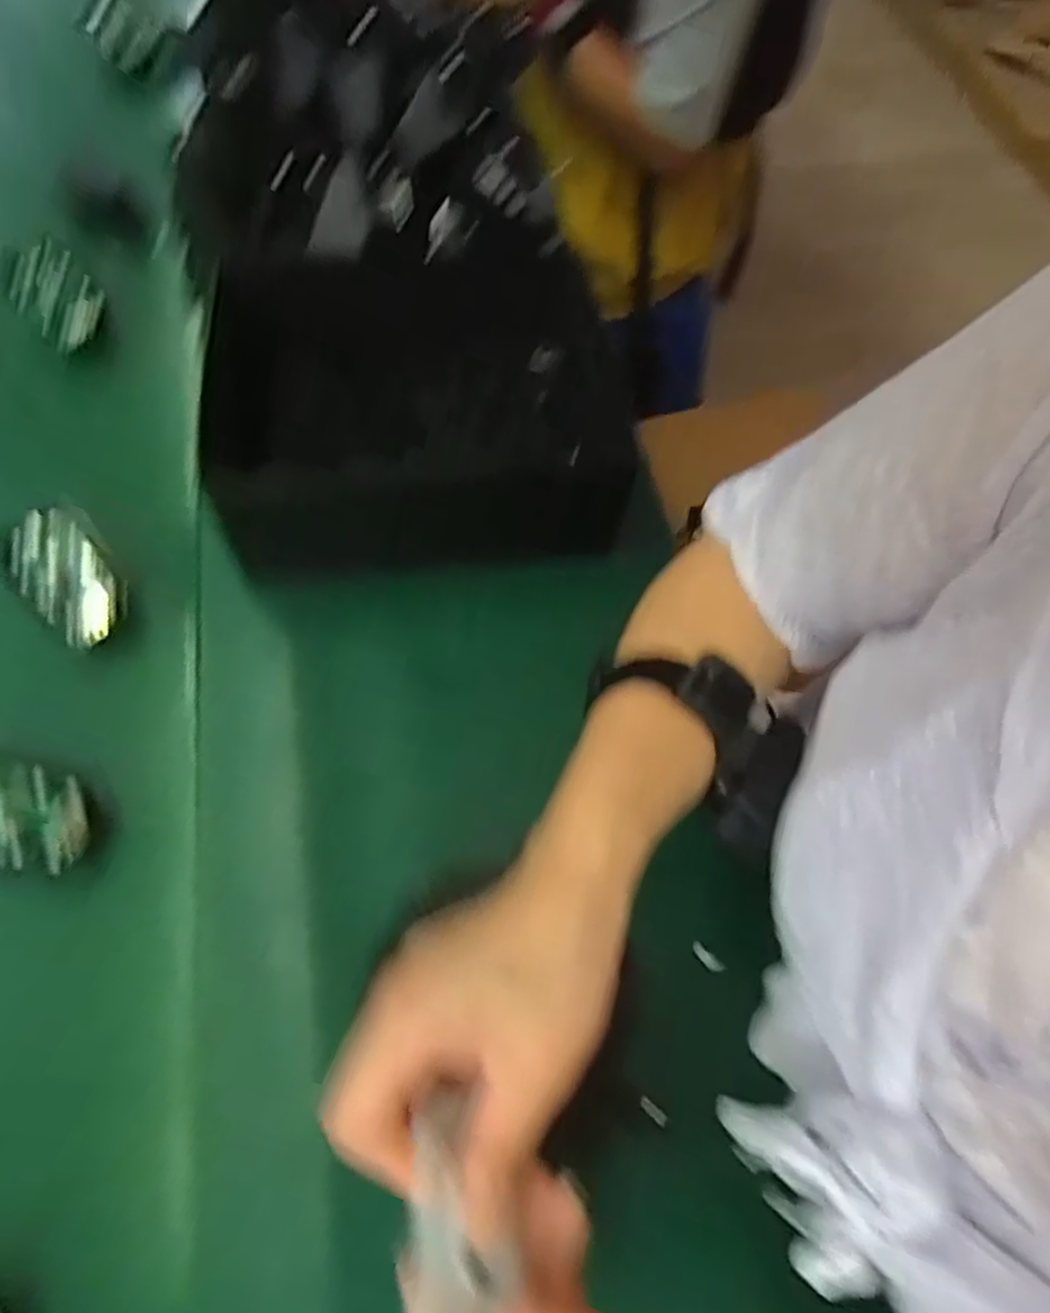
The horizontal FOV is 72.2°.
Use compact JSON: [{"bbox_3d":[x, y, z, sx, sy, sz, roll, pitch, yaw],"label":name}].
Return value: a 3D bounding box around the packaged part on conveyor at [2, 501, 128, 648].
[{"bbox_3d":[-0.261,-0.046,0.412,0.050,0.011,0.077,-28,100,-12],"label":"packaged part on conveyor"}]

